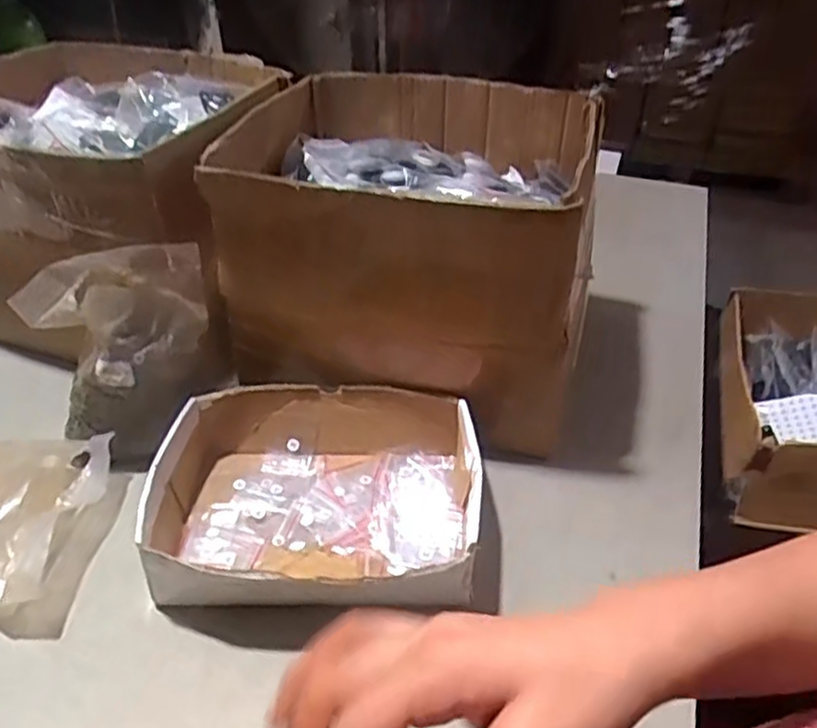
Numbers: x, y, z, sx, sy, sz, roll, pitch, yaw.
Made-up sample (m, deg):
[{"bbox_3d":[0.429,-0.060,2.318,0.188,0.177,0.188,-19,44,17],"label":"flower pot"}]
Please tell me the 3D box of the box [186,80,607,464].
[{"bbox_3d":[0.020,-0.135,0.723,0.327,0.233,0.389,12,39,17],"label":"box"}]

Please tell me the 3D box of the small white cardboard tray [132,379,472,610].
[{"bbox_3d":[-0.072,0.106,0.567,0.246,0.067,0.205,-1,37,1],"label":"small white cardboard tray"}]

